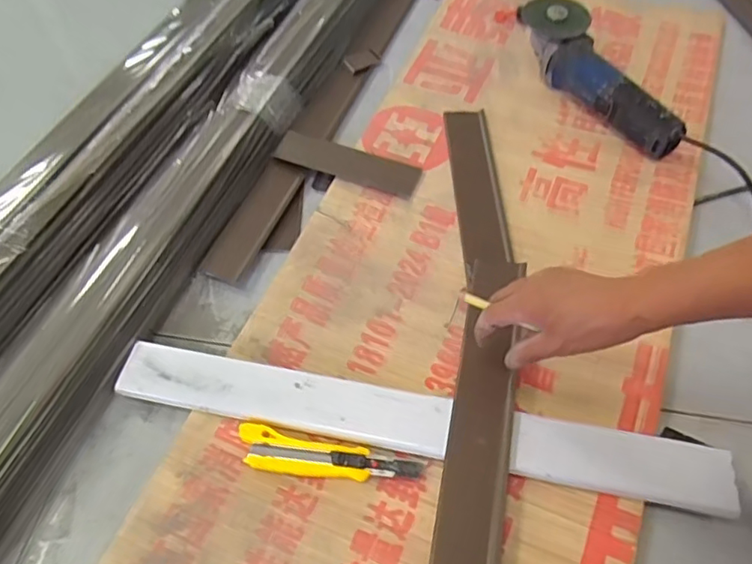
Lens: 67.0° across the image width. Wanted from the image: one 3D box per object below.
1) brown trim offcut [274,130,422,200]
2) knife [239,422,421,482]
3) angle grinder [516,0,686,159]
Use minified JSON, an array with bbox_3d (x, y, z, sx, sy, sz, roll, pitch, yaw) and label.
[{"bbox_3d":[-0.039,-0.165,0.774,0.196,0.008,0.061,18,58,13],"label":"brown trim offcut"},{"bbox_3d":[-0.048,0.174,0.552,0.178,0.017,0.038,10,56,8],"label":"knife"},{"bbox_3d":[0.310,-0.300,0.807,0.090,0.085,0.321,-27,59,-16],"label":"angle grinder"}]

